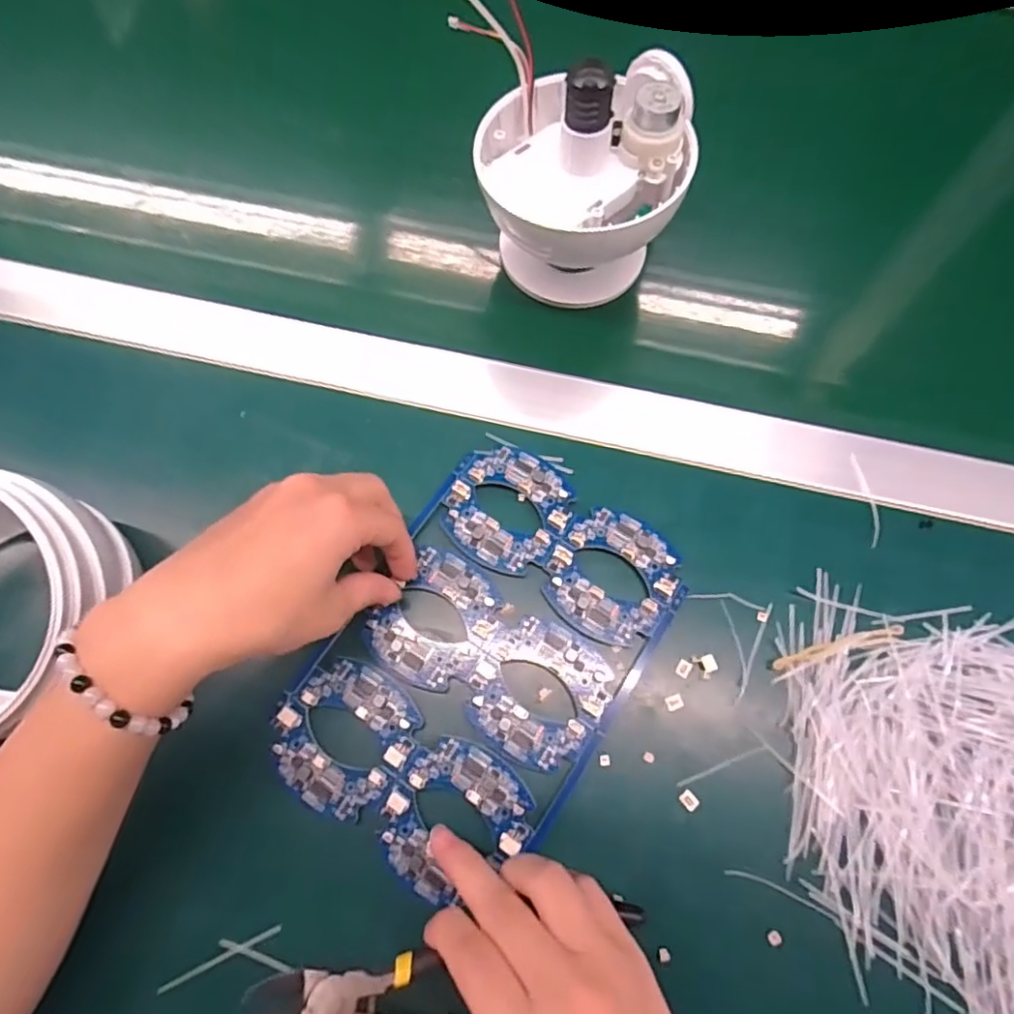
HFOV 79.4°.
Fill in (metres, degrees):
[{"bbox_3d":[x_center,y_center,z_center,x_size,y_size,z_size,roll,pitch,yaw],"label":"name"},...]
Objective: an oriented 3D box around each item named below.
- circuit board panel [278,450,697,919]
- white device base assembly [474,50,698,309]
[{"bbox_3d":[-0.010,0.072,0.301,0.133,0.009,0.195,32,71,12],"label":"circuit board panel"},{"bbox_3d":[0.040,-0.182,0.346,0.113,0.113,0.095,22,70,7],"label":"white device base assembly"}]

